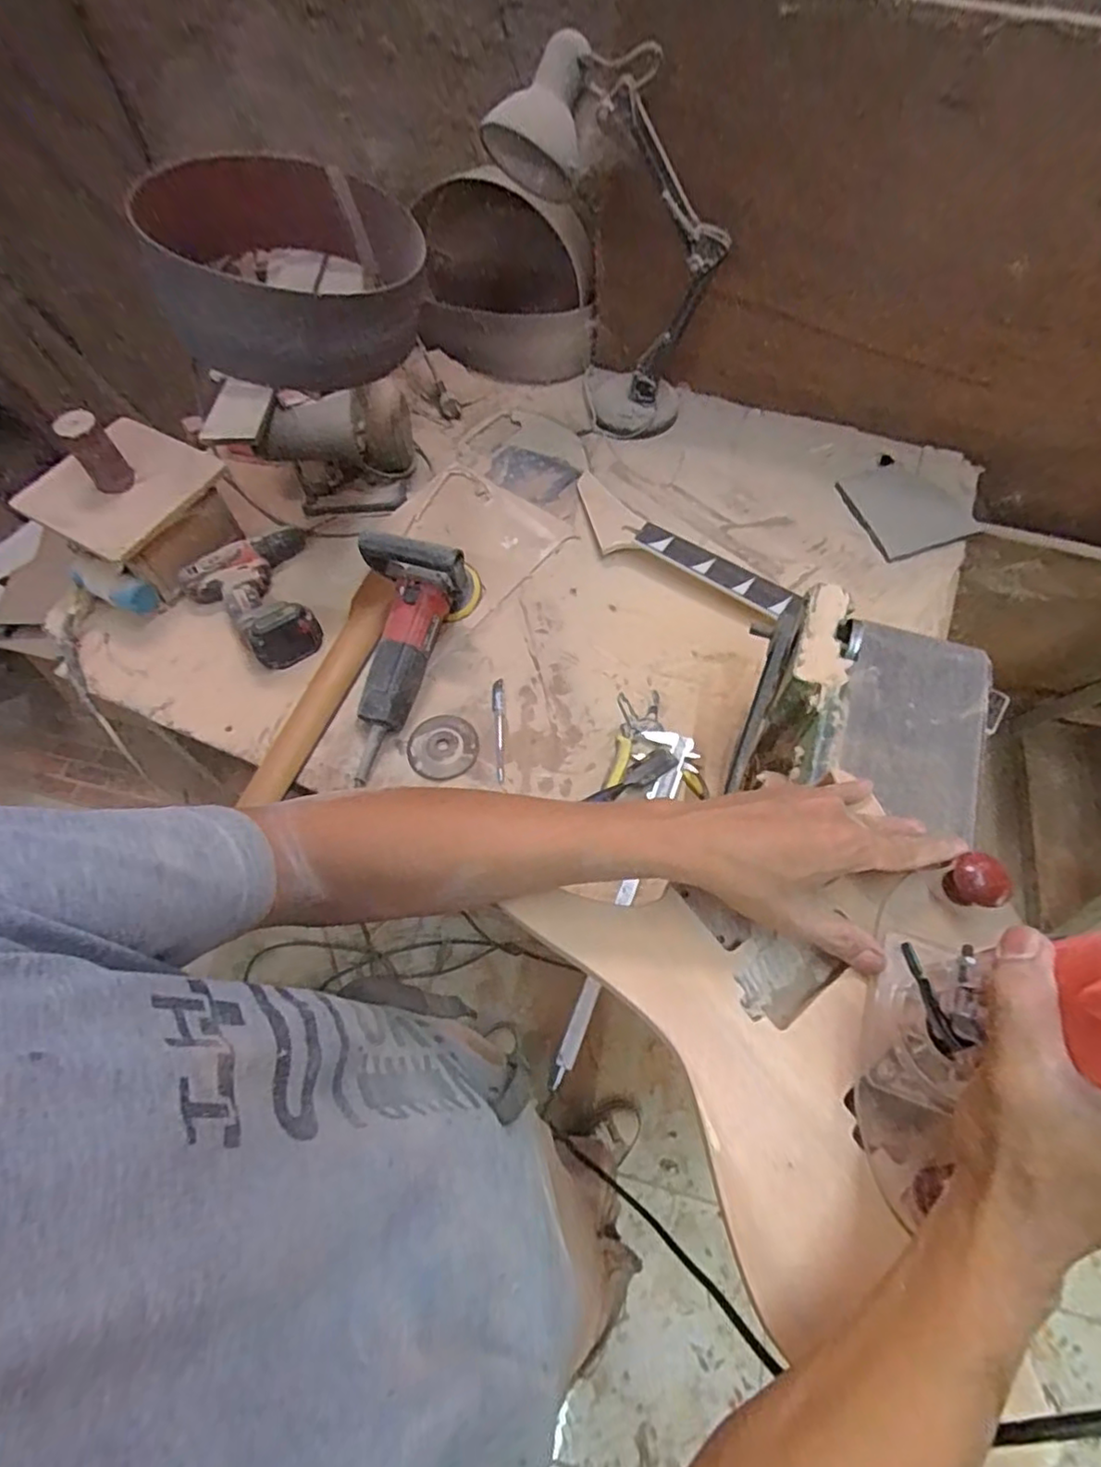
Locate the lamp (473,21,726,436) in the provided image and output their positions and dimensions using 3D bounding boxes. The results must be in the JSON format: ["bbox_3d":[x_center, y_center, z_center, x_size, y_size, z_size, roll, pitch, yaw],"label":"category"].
[{"bbox_3d":[0.088,-0.655,0.898,0.292,0.429,0.154,21,66,12],"label":"lamp"}]

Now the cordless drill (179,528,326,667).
[{"bbox_3d":[-0.405,-0.190,0.874,0.173,0.066,0.221,-25,65,-10],"label":"cordless drill"}]

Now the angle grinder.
[{"bbox_3d":[-0.169,-0.144,0.797,0.121,0.157,0.266,3,64,3],"label":"angle grinder"}]

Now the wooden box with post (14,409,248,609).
[{"bbox_3d":[-0.560,-0.316,0.860,0.177,0.203,0.195,26,67,14],"label":"wooden box with post"}]

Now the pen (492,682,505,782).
[{"bbox_3d":[-0.067,-0.004,0.816,0.016,0.015,0.139,-2,64,1],"label":"pen"}]

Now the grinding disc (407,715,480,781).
[{"bbox_3d":[-0.136,0.014,0.803,0.086,0.014,0.083,-1,64,2],"label":"grinding disc"}]

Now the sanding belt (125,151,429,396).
[{"bbox_3d":[-0.322,-0.579,0.761,0.297,0.117,0.422,-22,65,-9],"label":"sanding belt"}]

